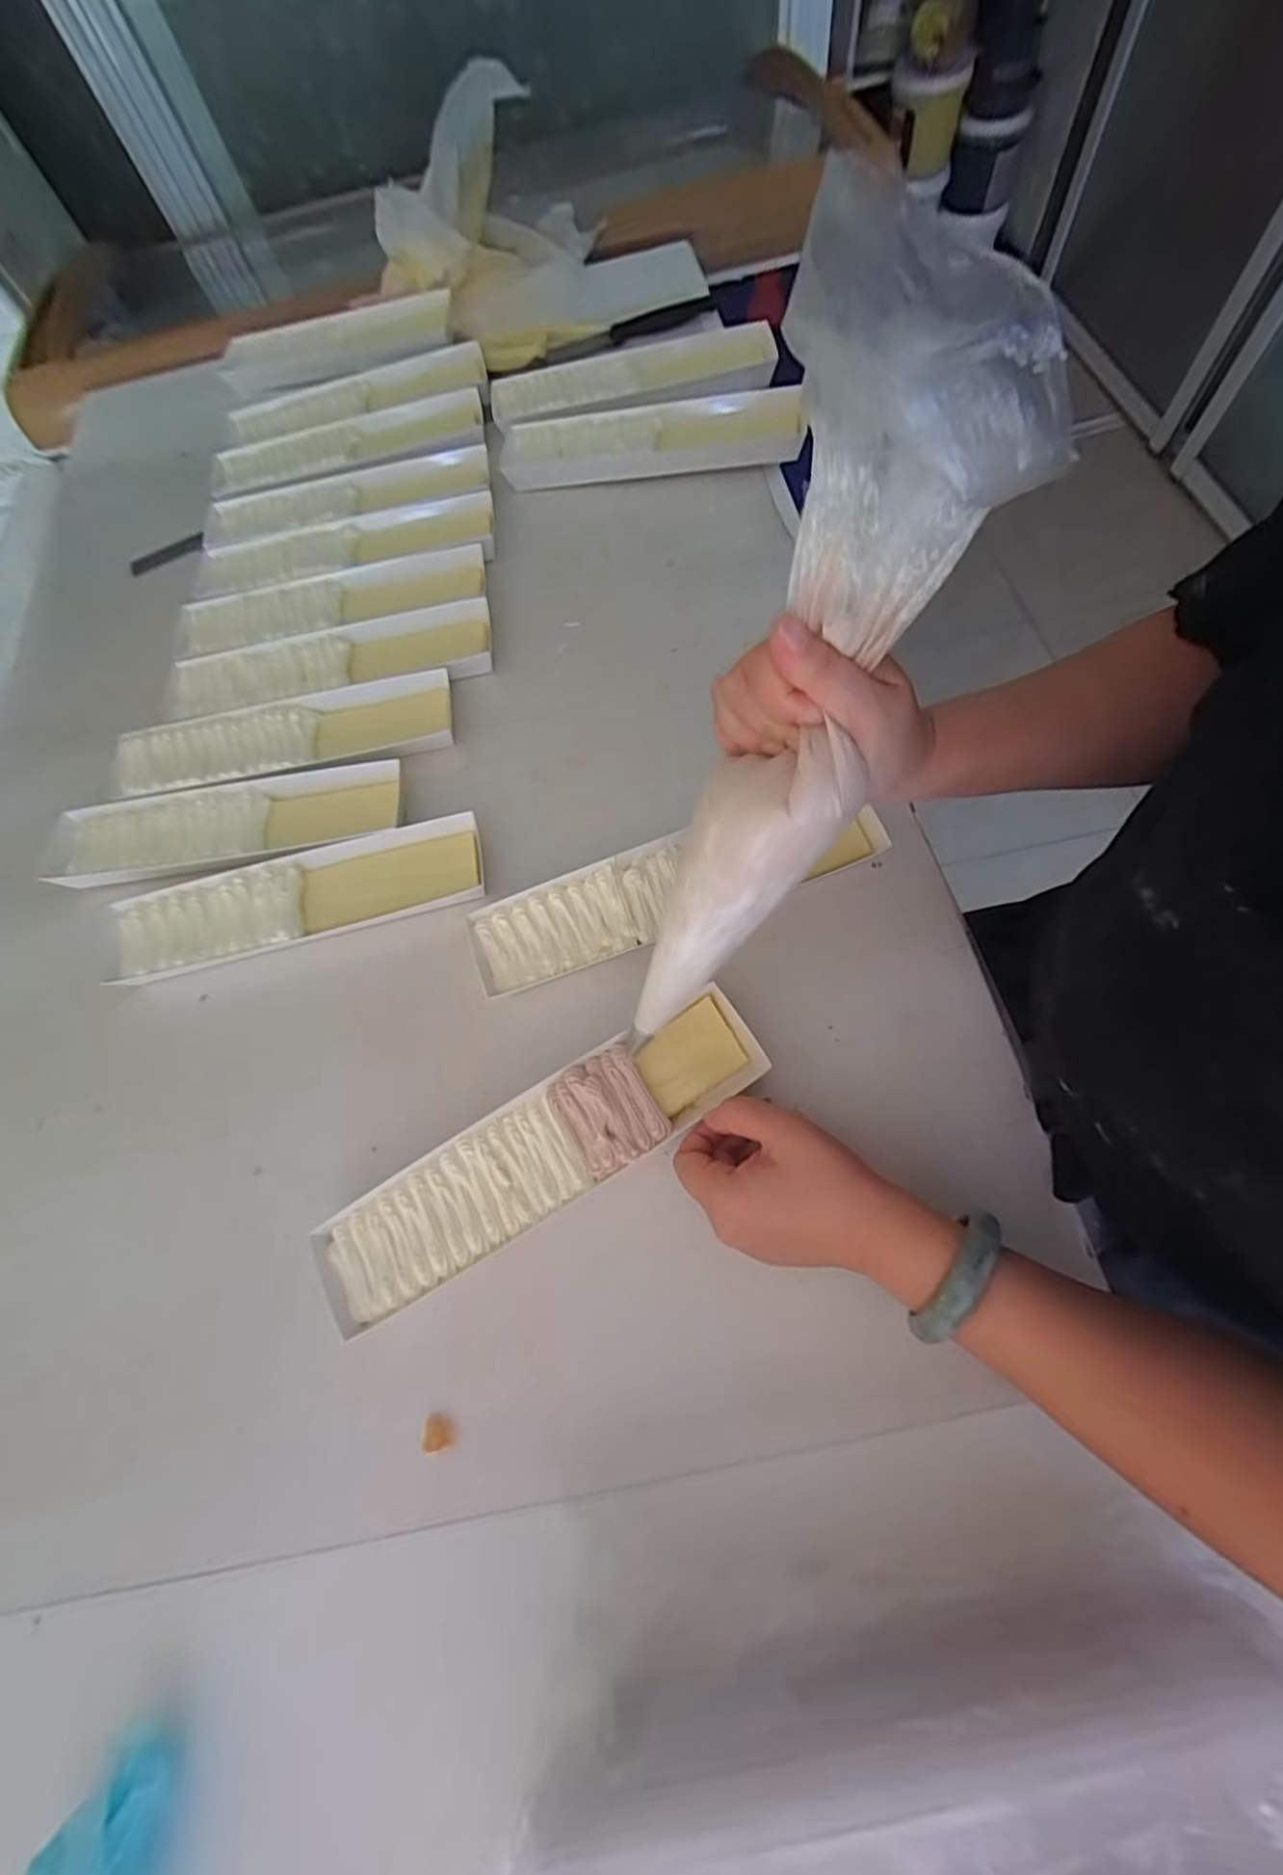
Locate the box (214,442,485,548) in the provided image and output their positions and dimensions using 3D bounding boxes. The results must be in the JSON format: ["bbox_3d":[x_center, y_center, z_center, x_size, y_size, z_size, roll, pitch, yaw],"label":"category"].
[{"bbox_3d":[-0.301,-0.452,0.669,0.290,0.028,0.076,-8,68,5],"label":"box"}]

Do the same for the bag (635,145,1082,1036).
[{"bbox_3d":[0.059,-0.074,0.295,0.072,0.339,0.072,37,53,16],"label":"bag"}]

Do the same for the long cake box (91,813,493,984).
[{"bbox_3d":[-0.261,-0.030,0.501,0.278,0.022,0.075,-15,68,2],"label":"long cake box"}]

